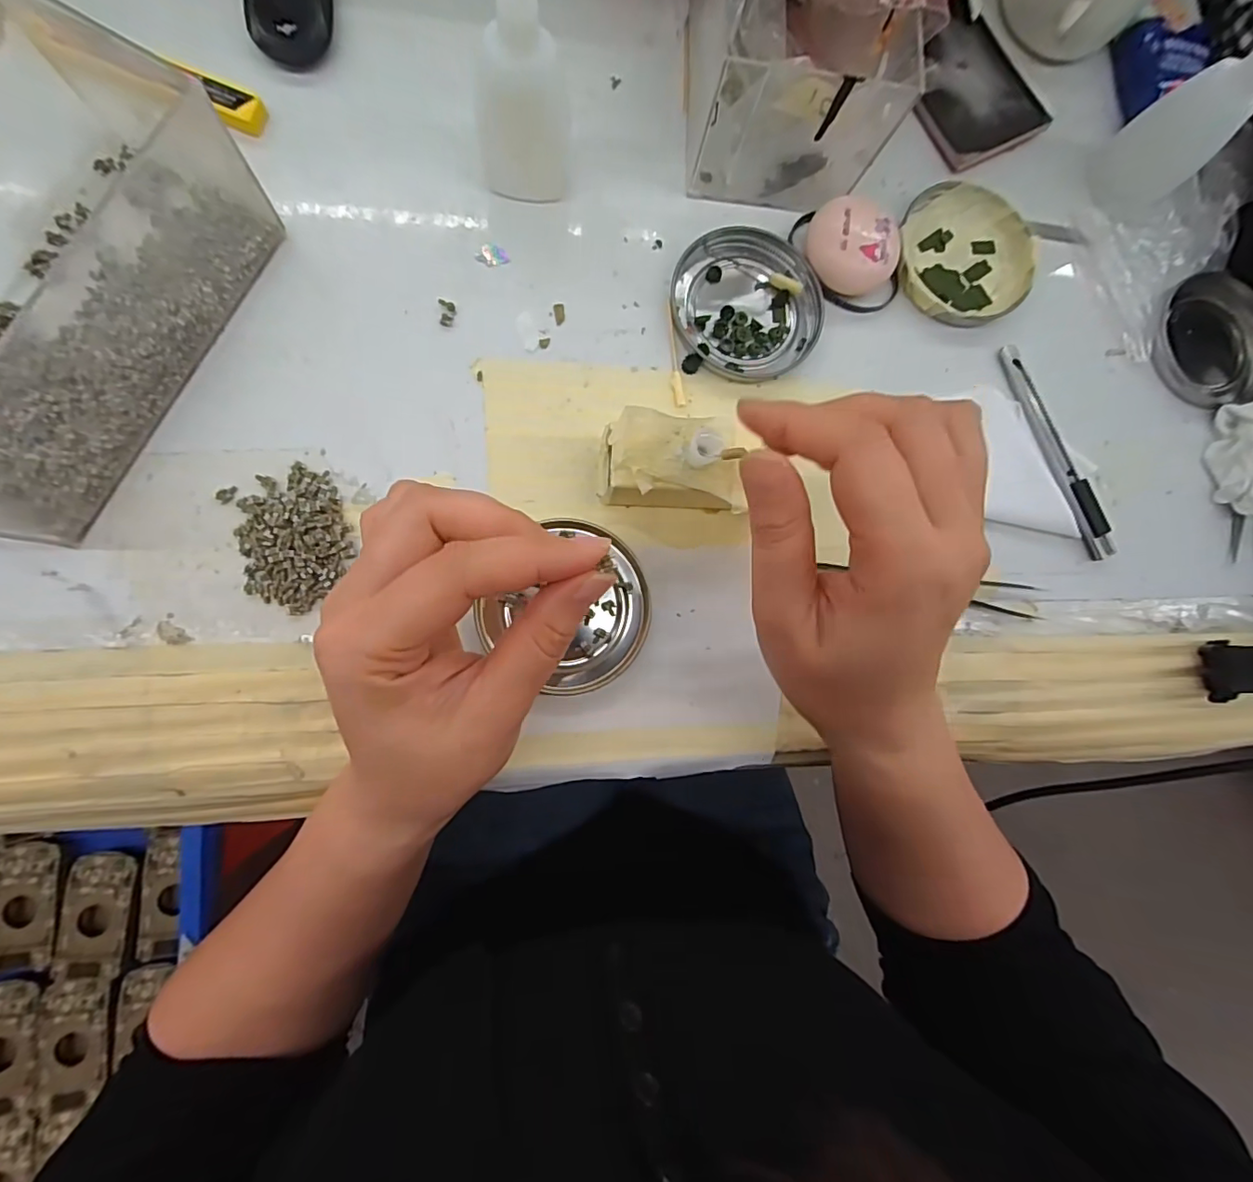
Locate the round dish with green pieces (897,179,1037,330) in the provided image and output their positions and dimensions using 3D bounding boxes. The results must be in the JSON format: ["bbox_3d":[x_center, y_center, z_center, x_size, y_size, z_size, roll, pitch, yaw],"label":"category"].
[{"bbox_3d":[0.187,-0.186,0.302,0.075,0.010,0.081,1,84,-8],"label":"round dish with green pieces"}]

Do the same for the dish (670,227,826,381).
[{"bbox_3d":[0.063,-0.150,0.286,0.075,0.007,0.078,1,84,-8],"label":"dish"}]

